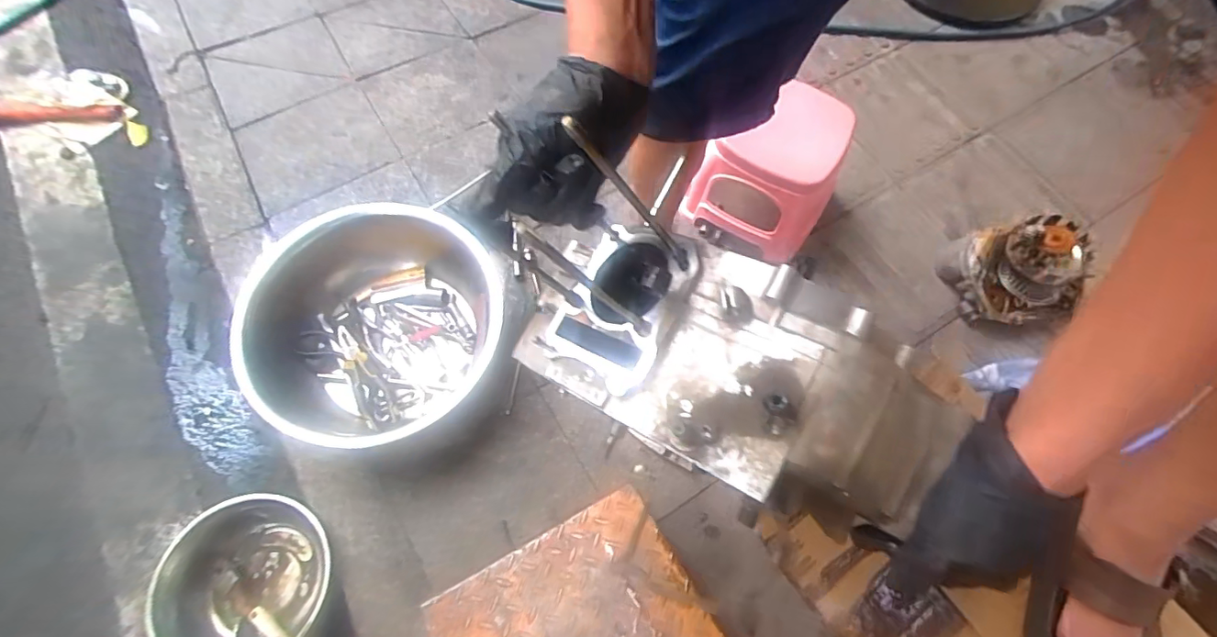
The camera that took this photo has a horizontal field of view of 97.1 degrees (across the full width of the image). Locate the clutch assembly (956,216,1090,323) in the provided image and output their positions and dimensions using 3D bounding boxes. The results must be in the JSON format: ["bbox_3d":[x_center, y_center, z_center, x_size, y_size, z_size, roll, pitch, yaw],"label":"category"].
[{"bbox_3d":[0.751,-0.083,0.997,0.179,0.151,0.164,-2,68,-2],"label":"clutch assembly"}]

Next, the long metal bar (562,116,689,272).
[{"bbox_3d":[0.018,-0.071,0.344,0.009,0.145,0.013,-4,64,32],"label":"long metal bar"}]

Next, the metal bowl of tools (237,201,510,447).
[{"bbox_3d":[-0.391,-0.002,0.942,0.393,0.159,0.377,0,68,-1],"label":"metal bowl of tools"}]

